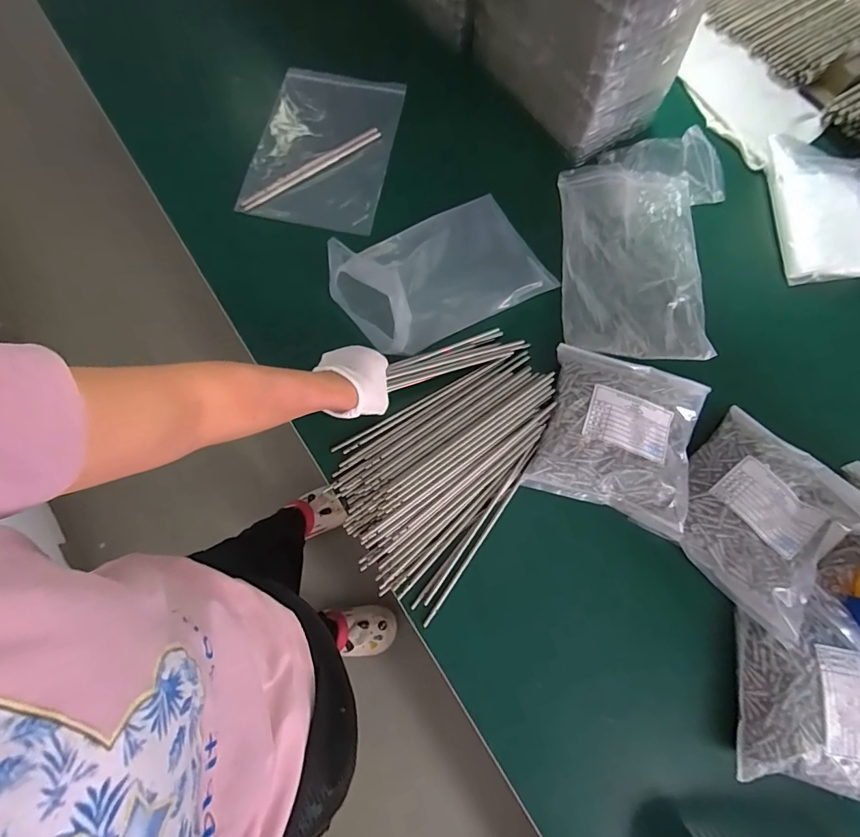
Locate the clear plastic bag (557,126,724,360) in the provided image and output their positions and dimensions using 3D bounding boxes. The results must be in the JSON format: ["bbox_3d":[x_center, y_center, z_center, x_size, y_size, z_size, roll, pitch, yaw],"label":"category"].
[{"bbox_3d":[0.304,-0.247,0.653,0.223,0.029,0.344,2,76,4],"label":"clear plastic bag"}]

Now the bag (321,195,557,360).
[{"bbox_3d":[0.009,-0.204,0.616,0.273,0.046,0.181,-27,75,-8],"label":"bag"}]

